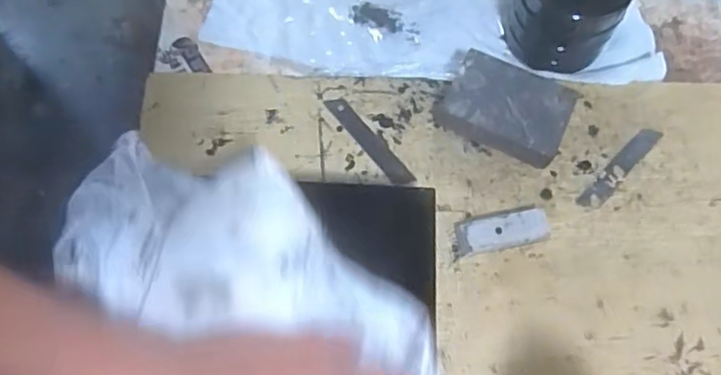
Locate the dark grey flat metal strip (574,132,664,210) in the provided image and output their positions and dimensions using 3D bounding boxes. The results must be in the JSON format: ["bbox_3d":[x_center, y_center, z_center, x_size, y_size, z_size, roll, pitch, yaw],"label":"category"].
[{"bbox_3d":[0.216,-0.017,0.514,0.097,0.004,0.017,-42,76,-17],"label":"dark grey flat metal strip"}]

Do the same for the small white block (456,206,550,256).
[{"bbox_3d":[0.109,0.034,0.480,0.071,0.021,0.029,-11,69,-7],"label":"small white block"}]

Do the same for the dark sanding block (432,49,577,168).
[{"bbox_3d":[0.121,-0.065,0.519,0.101,0.029,0.071,28,70,8],"label":"dark sanding block"}]

